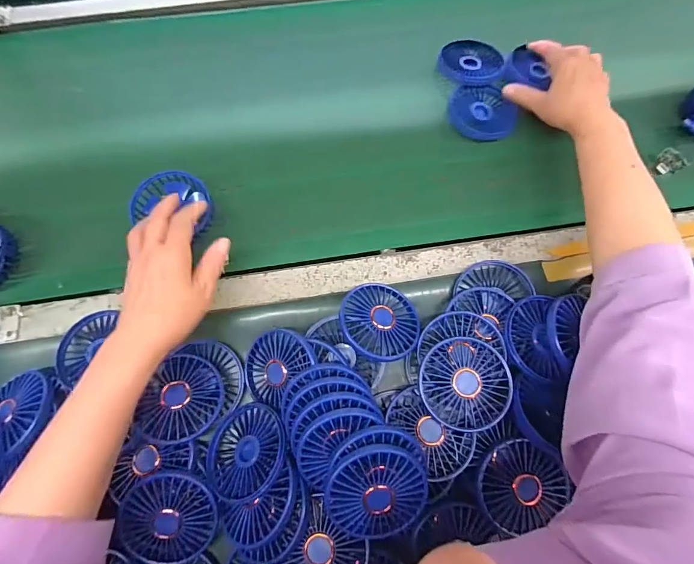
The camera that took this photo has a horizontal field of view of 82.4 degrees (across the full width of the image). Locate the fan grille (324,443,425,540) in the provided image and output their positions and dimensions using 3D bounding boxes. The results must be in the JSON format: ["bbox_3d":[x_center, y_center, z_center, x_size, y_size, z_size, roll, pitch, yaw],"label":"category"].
[{"bbox_3d":[0.025,0.183,0.339,0.086,0.017,0.086,-2,102,-8],"label":"fan grille"}]

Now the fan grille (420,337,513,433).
[{"bbox_3d":[0.117,0.099,0.391,0.081,0.021,0.086,0,74,1],"label":"fan grille"}]

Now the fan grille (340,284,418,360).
[{"bbox_3d":[0.035,0.043,0.424,0.085,0.018,0.084,8,59,-14],"label":"fan grille"}]

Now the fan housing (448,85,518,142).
[{"bbox_3d":[0.179,-0.224,0.525,0.087,0.014,0.070,4,90,2],"label":"fan housing"}]

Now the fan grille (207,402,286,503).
[{"bbox_3d":[-0.099,0.165,0.395,0.086,0.018,0.090,-14,57,22],"label":"fan grille"}]

